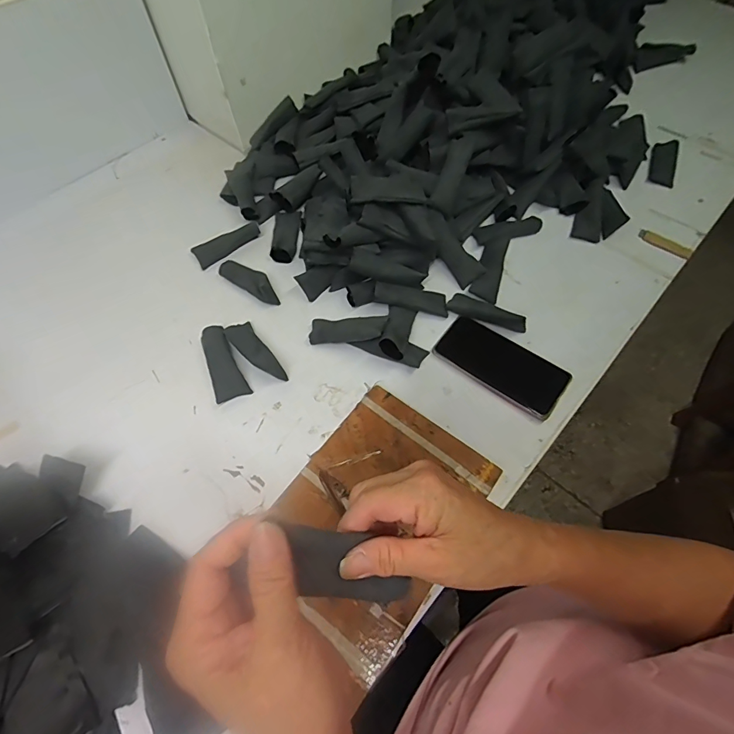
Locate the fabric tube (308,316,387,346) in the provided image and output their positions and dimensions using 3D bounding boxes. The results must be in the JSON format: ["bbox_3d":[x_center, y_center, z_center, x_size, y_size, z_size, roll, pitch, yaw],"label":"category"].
[{"bbox_3d":[-0.025,-0.049,0.539,0.102,0.021,0.042,-2,58,27],"label":"fabric tube"}]

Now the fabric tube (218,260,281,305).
[{"bbox_3d":[-0.166,-0.126,0.599,0.104,0.024,0.035,32,67,18],"label":"fabric tube"}]

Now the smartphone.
[{"bbox_3d":[0.167,-0.005,0.525,0.156,0.011,0.075,33,66,19],"label":"smartphone"}]

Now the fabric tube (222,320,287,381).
[{"bbox_3d":[-0.144,-0.018,0.540,0.034,0.025,0.099,-33,64,-15],"label":"fabric tube"}]

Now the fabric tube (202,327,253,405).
[{"bbox_3d":[-0.184,-0.007,0.536,0.040,0.020,0.102,-21,62,-9],"label":"fabric tube"}]

